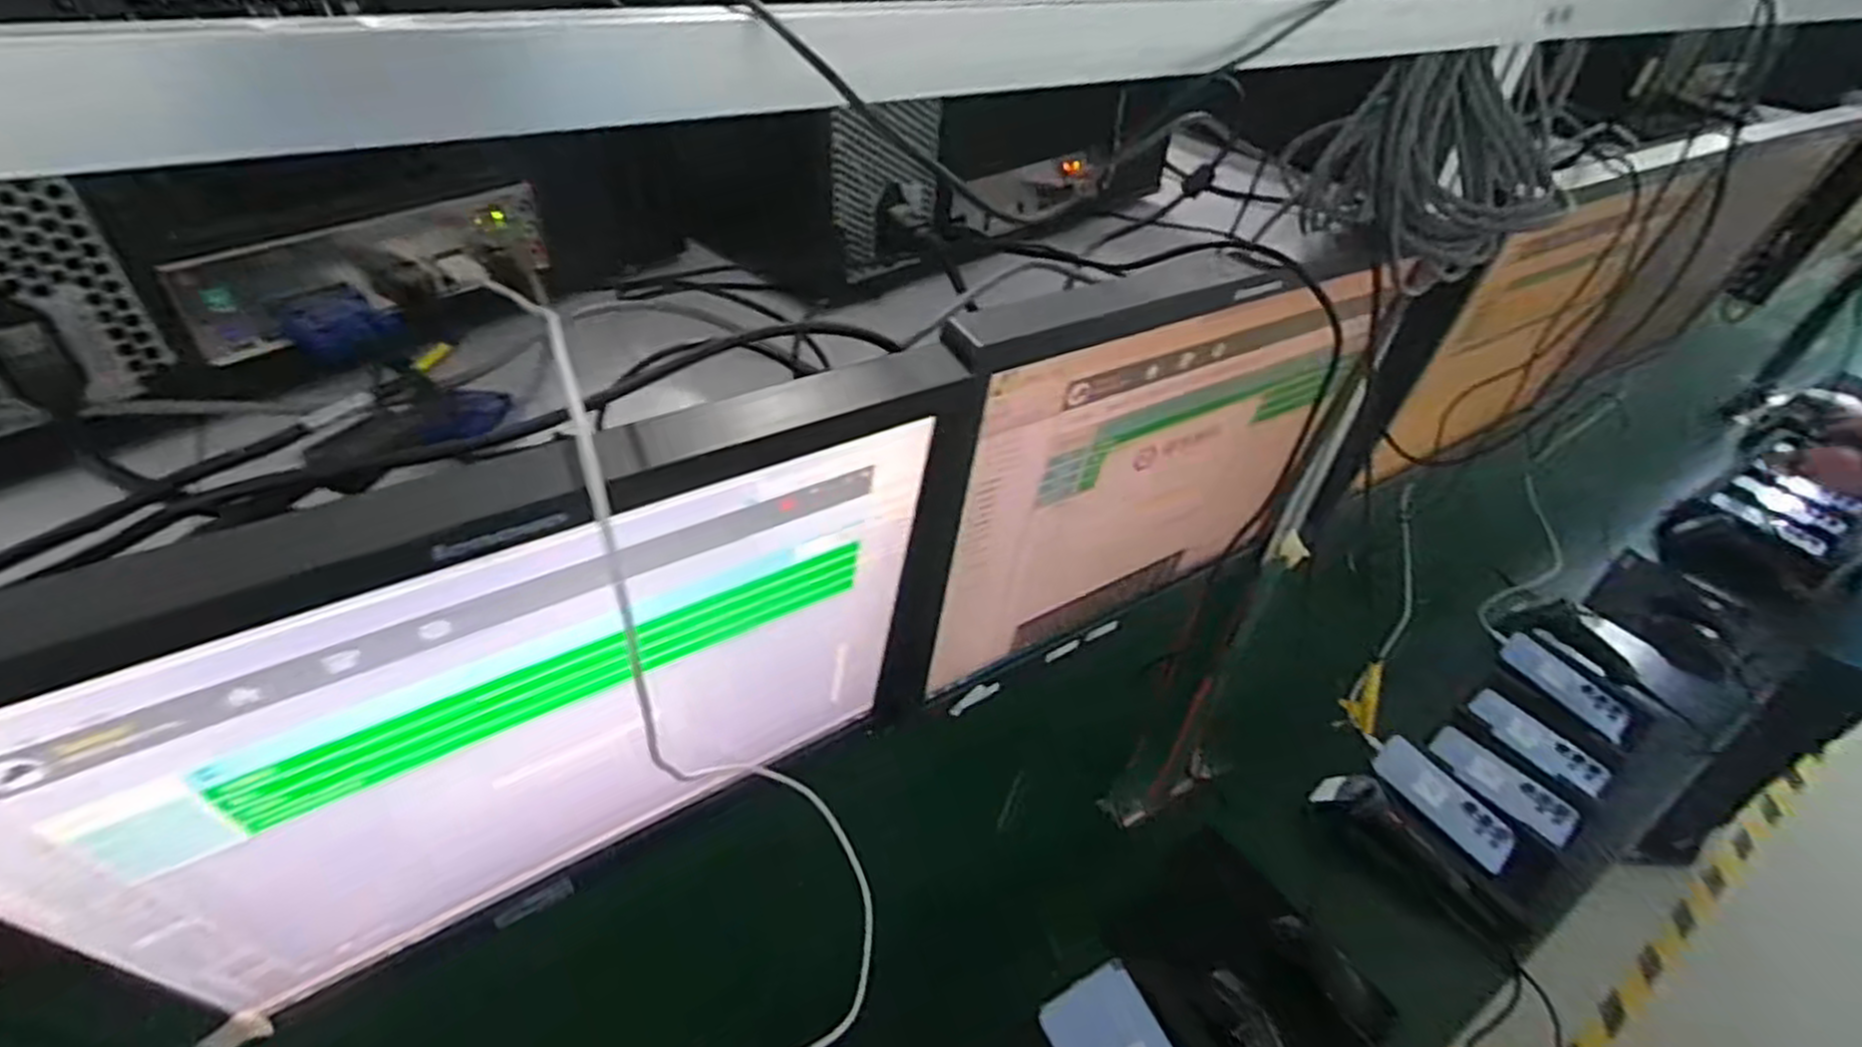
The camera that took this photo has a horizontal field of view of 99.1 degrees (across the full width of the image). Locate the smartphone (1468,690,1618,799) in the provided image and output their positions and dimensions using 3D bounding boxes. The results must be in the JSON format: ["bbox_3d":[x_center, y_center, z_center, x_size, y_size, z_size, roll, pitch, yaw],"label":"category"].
[{"bbox_3d":[0.761,0.270,0.995,0.067,0.008,0.162,-21,39,-16],"label":"smartphone"}]

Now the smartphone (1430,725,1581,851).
[{"bbox_3d":[0.684,0.311,0.949,0.066,0.011,0.161,-20,47,-27],"label":"smartphone"}]

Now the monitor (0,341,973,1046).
[{"bbox_3d":[-0.160,0.081,0.356,0.377,0.294,0.067,-22,47,-28],"label":"monitor"}]

